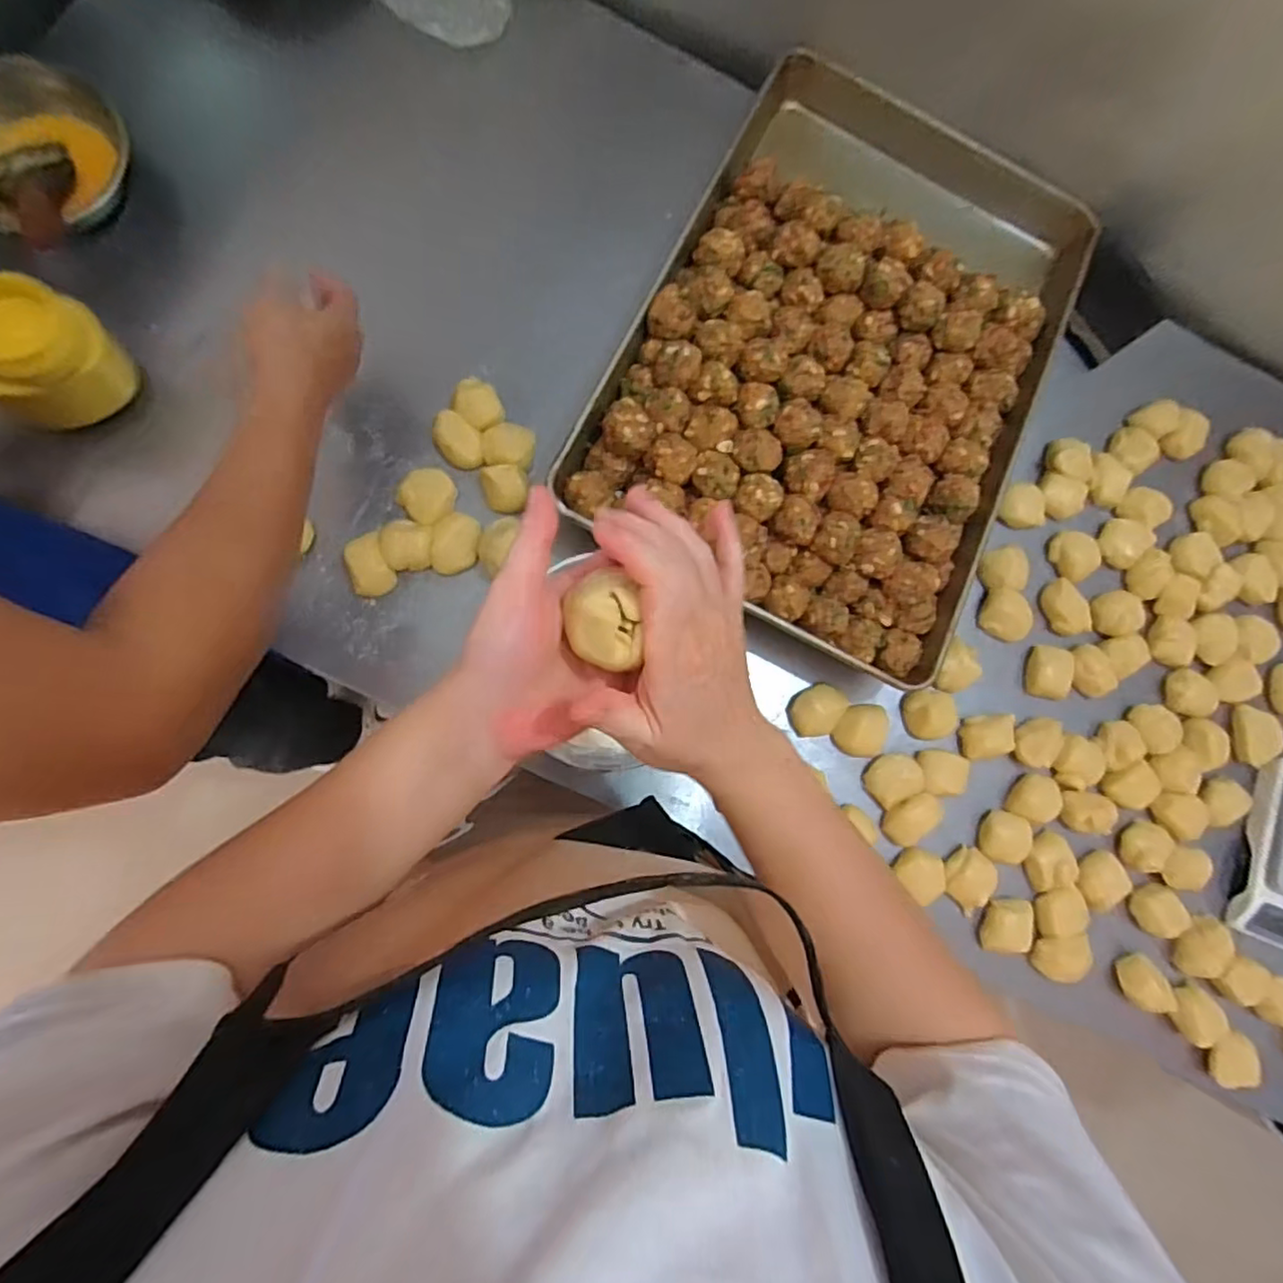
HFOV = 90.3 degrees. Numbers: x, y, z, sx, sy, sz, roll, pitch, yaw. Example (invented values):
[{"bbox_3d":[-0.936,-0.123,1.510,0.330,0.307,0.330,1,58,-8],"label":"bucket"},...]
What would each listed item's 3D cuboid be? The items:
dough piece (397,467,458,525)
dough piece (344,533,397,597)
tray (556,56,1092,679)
[{"bbox_3d":[-0.201,-0.138,0.607,0.050,0.022,0.048,1,83,-7],"label":"dough piece"},{"bbox_3d":[-0.250,-0.070,0.591,0.035,0.026,0.056,-18,85,-9],"label":"dough piece"},{"bbox_3d":[0.219,-0.303,0.644,0.408,0.079,0.598,30,80,-3],"label":"tray"}]

